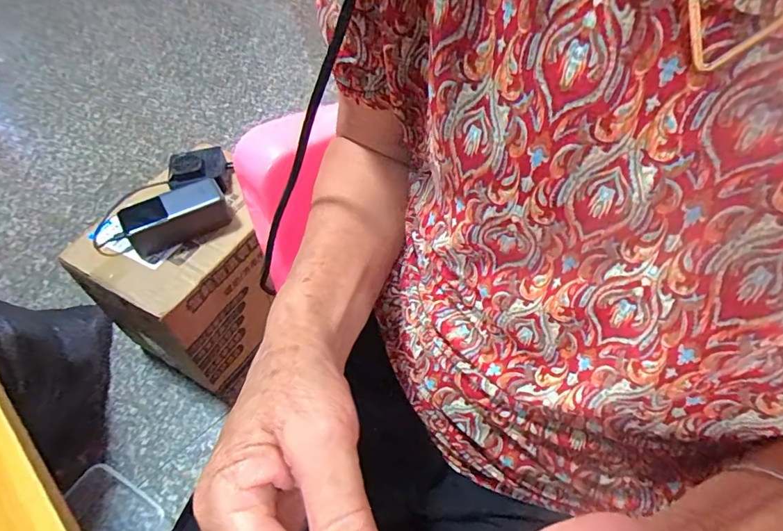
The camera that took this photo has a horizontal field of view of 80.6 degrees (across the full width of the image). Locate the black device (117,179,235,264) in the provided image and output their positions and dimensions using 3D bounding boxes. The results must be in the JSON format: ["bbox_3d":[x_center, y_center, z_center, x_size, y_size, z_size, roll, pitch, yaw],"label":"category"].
[{"bbox_3d":[-0.293,-0.066,0.631,0.130,0.059,0.062,-30,59,-20],"label":"black device"}]

